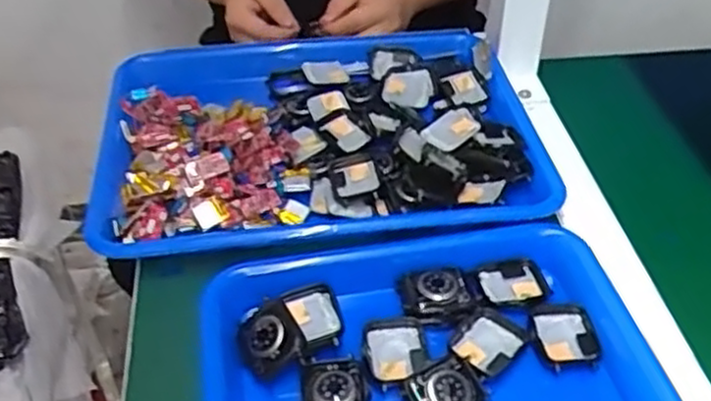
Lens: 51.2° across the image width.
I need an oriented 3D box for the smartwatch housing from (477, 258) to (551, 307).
[{"bbox_3d":[0.104,0.057,0.491,0.049,0.014,0.033,-10,43,-8],"label":"smartwatch housing"}]

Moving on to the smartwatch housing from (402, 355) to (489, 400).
[{"bbox_3d":[0.052,0.111,0.425,0.044,0.011,0.035,-23,72,-22],"label":"smartwatch housing"}]

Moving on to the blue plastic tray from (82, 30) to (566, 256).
[{"bbox_3d":[-0.031,-0.058,0.613,0.348,0.040,0.265,-4,42,-2],"label":"blue plastic tray"}]

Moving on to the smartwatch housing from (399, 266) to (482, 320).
[{"bbox_3d":[0.055,0.059,0.478,0.048,0.014,0.040,-8,43,-6],"label":"smartwatch housing"}]

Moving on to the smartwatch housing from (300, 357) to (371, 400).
[{"bbox_3d":[-0.012,0.113,0.431,0.038,0.009,0.044,-7,42,-5],"label":"smartwatch housing"}]

